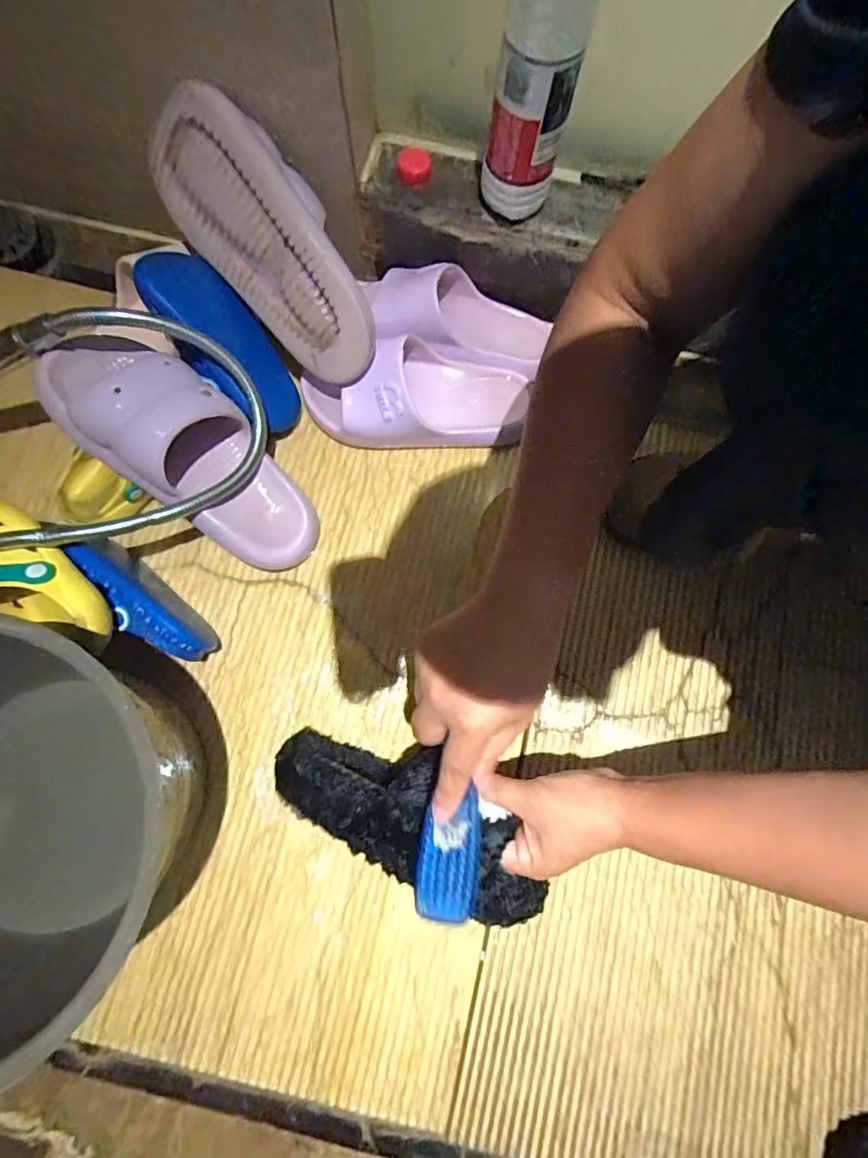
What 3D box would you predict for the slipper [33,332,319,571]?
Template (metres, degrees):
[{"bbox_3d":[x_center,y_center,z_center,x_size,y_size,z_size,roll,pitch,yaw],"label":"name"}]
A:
[{"bbox_3d":[-0.215,-0.113,0.447,0.267,0.076,0.109,42,80,-20],"label":"slipper"}]

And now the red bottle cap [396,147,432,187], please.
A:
[{"bbox_3d":[-0.019,-0.396,0.481,0.033,0.012,0.034,0,78,-2],"label":"red bottle cap"}]

